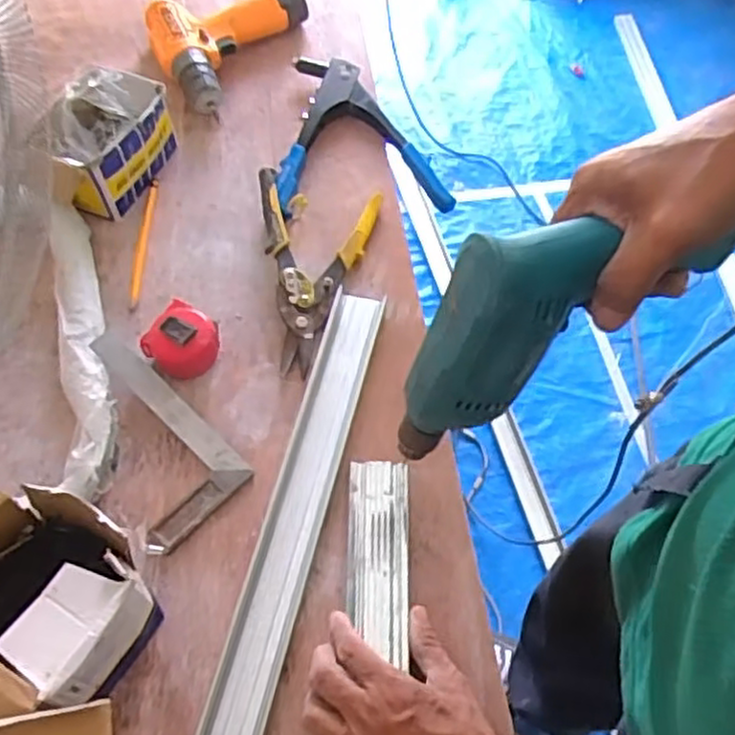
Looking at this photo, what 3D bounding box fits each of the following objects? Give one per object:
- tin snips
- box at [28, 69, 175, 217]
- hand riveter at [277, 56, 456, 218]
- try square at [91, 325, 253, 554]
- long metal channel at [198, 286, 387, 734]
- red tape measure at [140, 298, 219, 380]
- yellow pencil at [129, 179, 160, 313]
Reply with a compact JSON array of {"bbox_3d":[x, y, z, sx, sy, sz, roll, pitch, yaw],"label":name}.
[{"bbox_3d":[-0.060,-0.100,0.738,0.124,0.046,0.217,7,60,-1],"label":"tin snips"},{"bbox_3d":[-0.285,-0.241,0.780,0.094,0.091,0.145,18,62,10],"label":"box"},{"bbox_3d":[-0.011,-0.277,0.849,0.195,0.034,0.239,-6,60,-3],"label":"hand riveter"},{"bbox_3d":[-0.208,0.055,0.648,0.105,0.032,0.206,-39,70,-23],"label":"try square"},{"bbox_3d":[-0.064,0.131,0.624,0.052,0.028,0.476,14,60,3],"label":"long metal channel"},{"bbox_3d":[-0.175,-0.024,0.691,0.065,0.042,0.063,0,60,0],"label":"red tape measure"},{"bbox_3d":[-0.241,-0.135,0.778,0.012,0.007,0.175,2,60,-3],"label":"yellow pencil"}]

